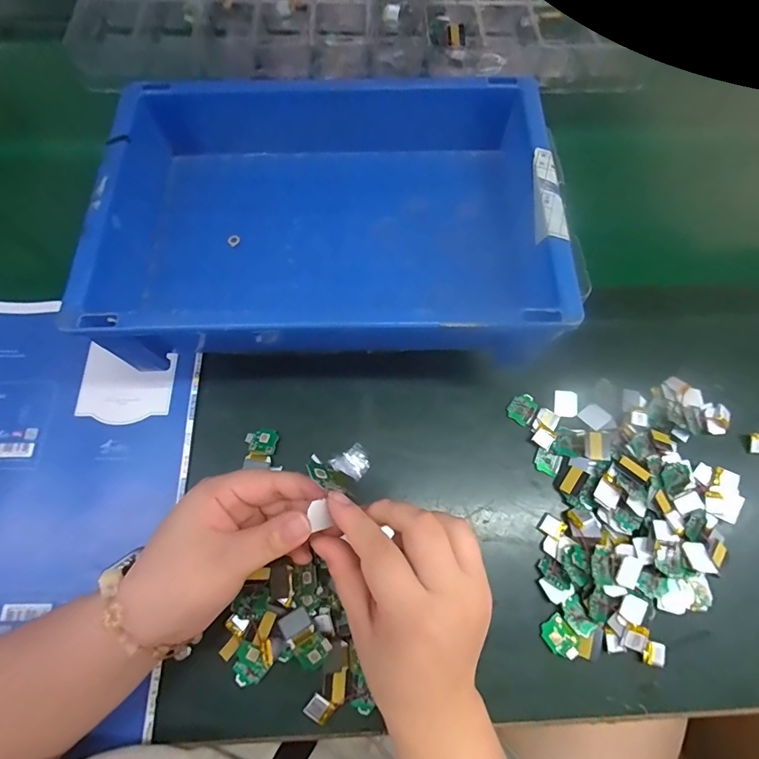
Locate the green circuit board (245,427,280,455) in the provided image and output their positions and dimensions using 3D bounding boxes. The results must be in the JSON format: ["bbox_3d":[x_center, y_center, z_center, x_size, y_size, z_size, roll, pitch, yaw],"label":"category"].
[{"bbox_3d":[-0.095,0.049,0.347,0.025,0.005,0.020,12,72,3],"label":"green circuit board"}]

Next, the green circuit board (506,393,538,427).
[{"bbox_3d":[0.120,0.024,0.358,0.023,0.004,0.025,32,75,9],"label":"green circuit board"}]

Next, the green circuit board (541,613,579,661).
[{"bbox_3d":[0.128,0.182,0.302,0.020,0.006,0.025,-36,76,-11],"label":"green circuit board"}]

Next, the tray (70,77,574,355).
[{"bbox_3d":[-0.036,-0.125,0.314,0.303,0.077,0.229,0,69,0],"label":"tray"}]

